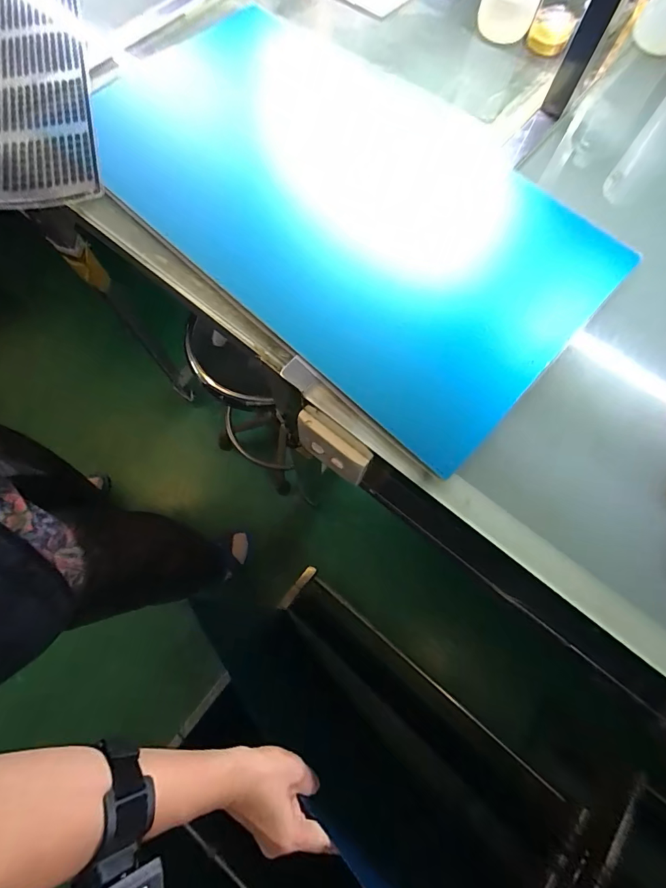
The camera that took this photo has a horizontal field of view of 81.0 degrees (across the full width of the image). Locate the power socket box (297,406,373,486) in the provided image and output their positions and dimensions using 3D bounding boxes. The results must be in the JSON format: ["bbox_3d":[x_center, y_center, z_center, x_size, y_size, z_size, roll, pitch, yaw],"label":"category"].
[{"bbox_3d":[-0.001,0.004,0.418,0.085,0.069,0.028,39,76,9],"label":"power socket box"}]

